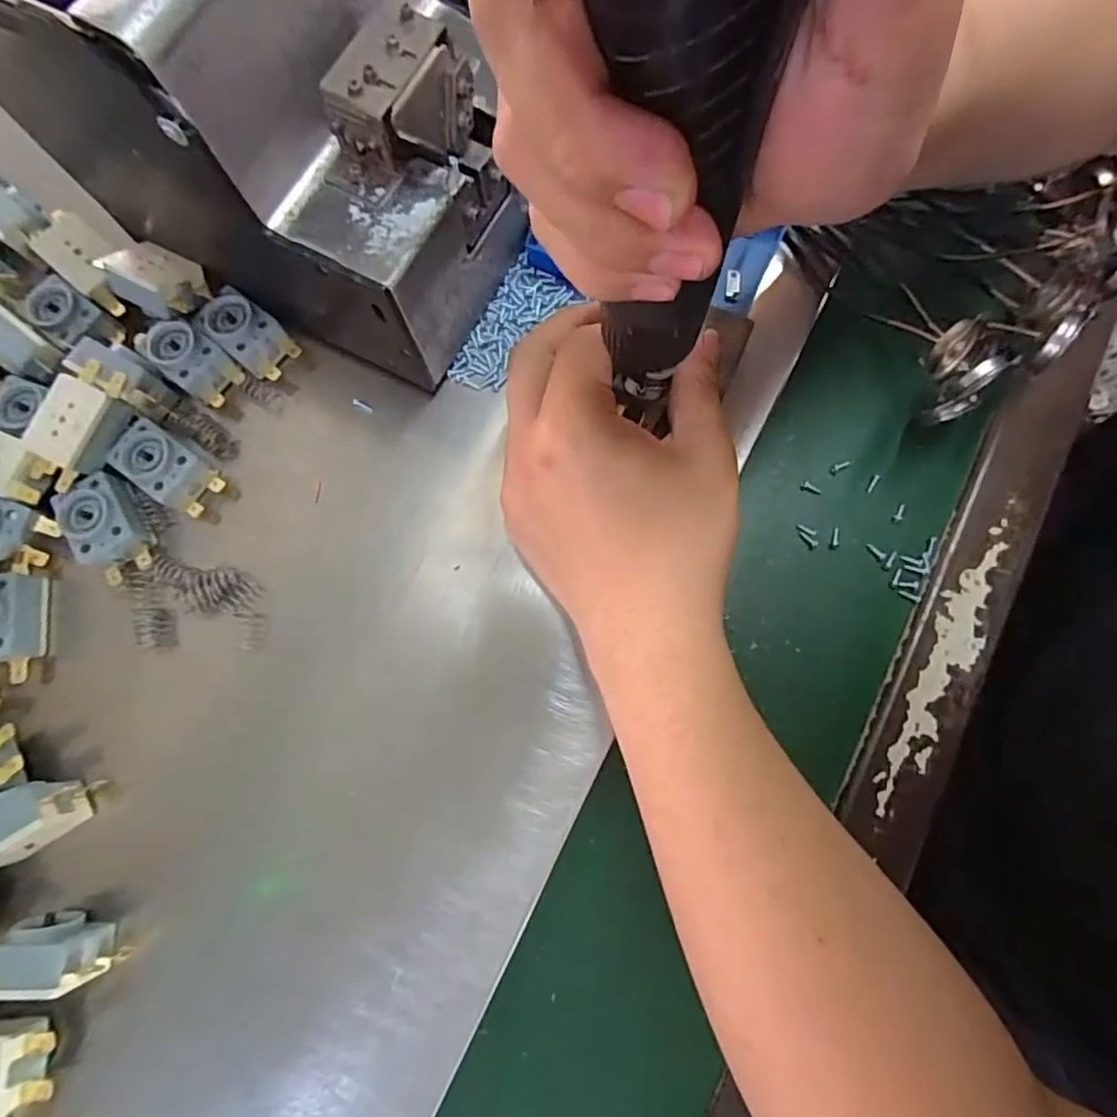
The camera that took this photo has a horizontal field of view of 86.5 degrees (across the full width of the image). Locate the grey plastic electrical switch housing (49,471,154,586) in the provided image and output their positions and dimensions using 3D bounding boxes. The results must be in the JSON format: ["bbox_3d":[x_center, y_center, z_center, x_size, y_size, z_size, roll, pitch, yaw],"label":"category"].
[{"bbox_3d":[-0.206,-0.015,0.272,0.028,0.020,0.044,-28,80,-4],"label":"grey plastic electrical switch housing"}]

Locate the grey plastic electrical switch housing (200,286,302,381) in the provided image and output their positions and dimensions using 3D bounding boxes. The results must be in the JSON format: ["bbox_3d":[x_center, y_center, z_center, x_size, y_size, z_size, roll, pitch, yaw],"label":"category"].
[{"bbox_3d":[-0.150,-0.109,0.291,0.047,0.026,0.027,42,83,8],"label":"grey plastic electrical switch housing"}]

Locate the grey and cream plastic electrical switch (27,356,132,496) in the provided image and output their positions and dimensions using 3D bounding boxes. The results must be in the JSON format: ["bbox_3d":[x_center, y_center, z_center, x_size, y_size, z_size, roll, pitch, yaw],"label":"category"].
[{"bbox_3d":[-0.216,-0.060,0.266,0.029,0.014,0.056,19,80,5],"label":"grey and cream plastic electrical switch"}]

